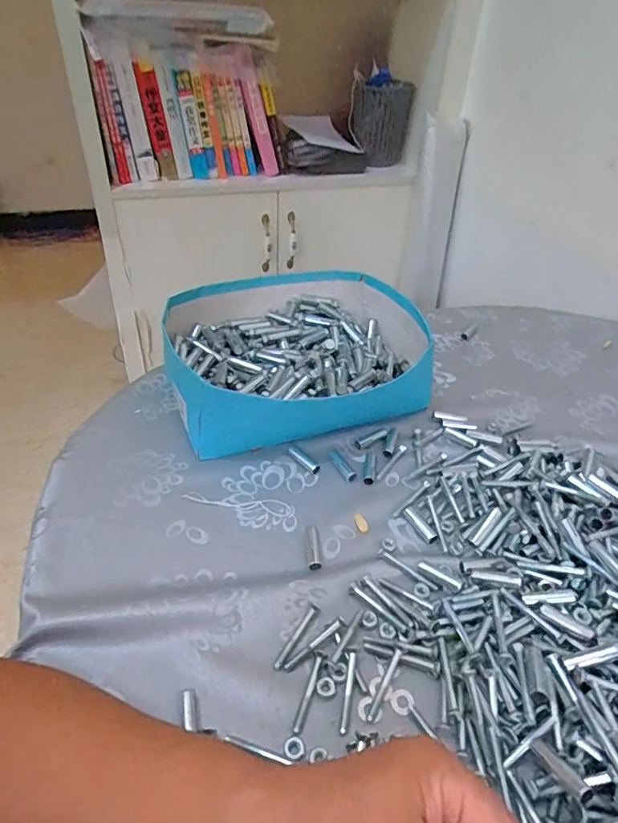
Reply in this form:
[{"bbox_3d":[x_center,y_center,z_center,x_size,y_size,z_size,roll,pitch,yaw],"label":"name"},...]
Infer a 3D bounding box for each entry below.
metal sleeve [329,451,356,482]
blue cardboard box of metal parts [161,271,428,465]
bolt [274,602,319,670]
[{"bbox_3d":[0.036,0.055,0.542,0.015,0.010,0.048,-17,43,-22],"label":"metal sleeve"},{"bbox_3d":[-0.011,-0.068,0.623,0.302,0.087,0.258,-10,41,-15],"label":"blue cardboard box of metal parts"},{"bbox_3d":[-0.009,0.171,0.394,0.008,0.004,0.057,22,43,22],"label":"bolt"}]

